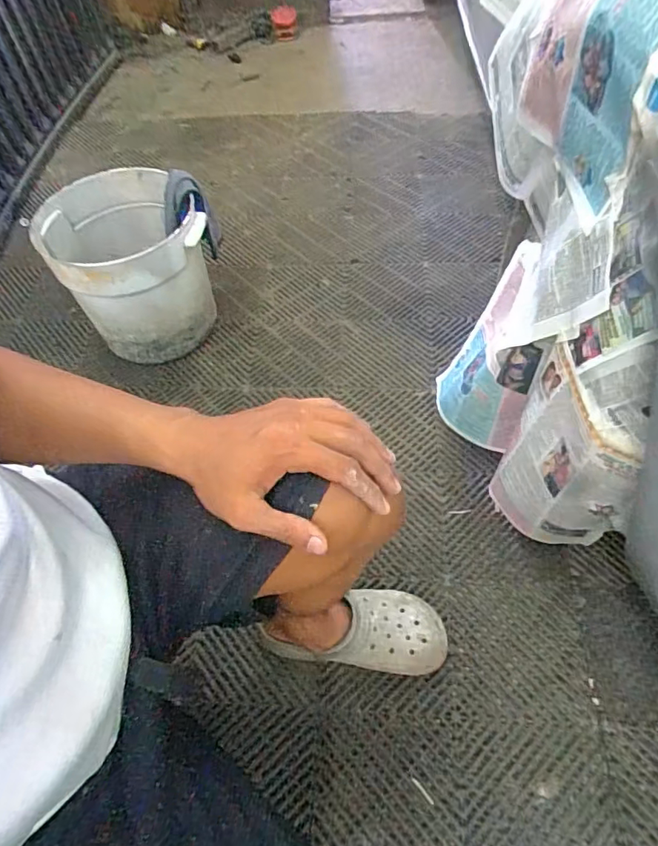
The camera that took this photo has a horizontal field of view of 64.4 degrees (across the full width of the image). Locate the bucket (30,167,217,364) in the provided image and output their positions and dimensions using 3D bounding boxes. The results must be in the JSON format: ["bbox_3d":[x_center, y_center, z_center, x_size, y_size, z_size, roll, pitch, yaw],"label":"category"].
[{"bbox_3d":[-0.409,-0.322,1.120,0.294,0.277,0.289,-28,59,-15],"label":"bucket"}]

